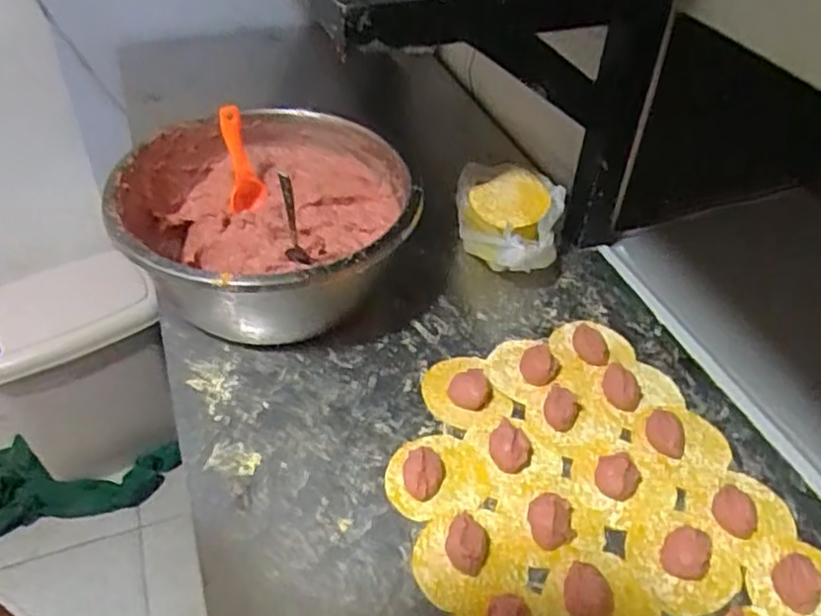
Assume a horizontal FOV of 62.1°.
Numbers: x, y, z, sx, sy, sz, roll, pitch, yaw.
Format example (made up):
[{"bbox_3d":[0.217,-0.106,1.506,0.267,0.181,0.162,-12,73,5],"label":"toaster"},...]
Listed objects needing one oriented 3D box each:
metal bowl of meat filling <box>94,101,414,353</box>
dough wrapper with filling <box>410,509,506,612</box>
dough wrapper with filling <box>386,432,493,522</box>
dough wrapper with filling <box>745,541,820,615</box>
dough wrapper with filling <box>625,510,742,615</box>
[{"bbox_3d":[-0.141,-0.083,0.691,0.276,0.140,0.289,-5,45,-6],"label":"metal bowl of meat filling"},{"bbox_3d":[0.039,0.183,0.503,0.070,0.021,0.071,1,45,-1],"label":"dough wrapper with filling"},{"bbox_3d":[0.021,0.131,0.555,0.083,0.021,0.074,-16,47,-17],"label":"dough wrapper with filling"},{"bbox_3d":[0.291,0.201,0.492,0.080,0.025,0.079,1,45,-1],"label":"dough wrapper with filling"},{"bbox_3d":[0.206,0.182,0.507,0.083,0.027,0.077,1,45,-1],"label":"dough wrapper with filling"}]

